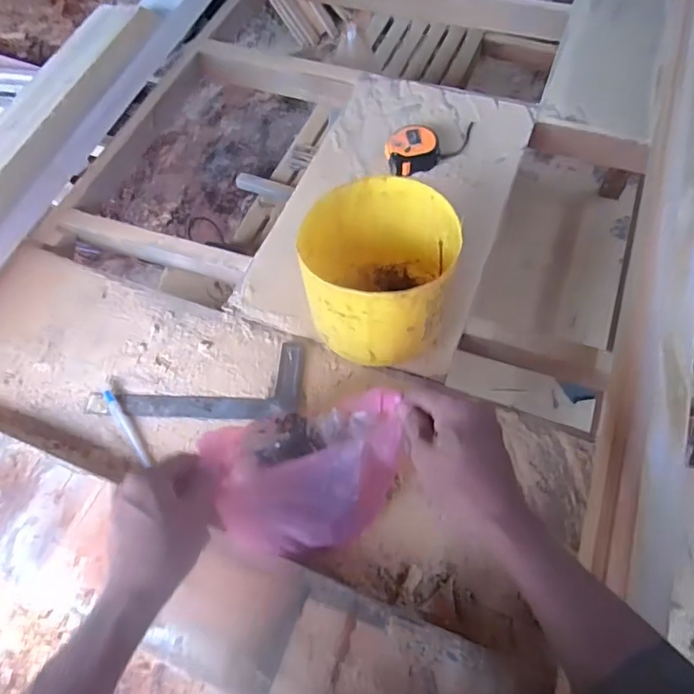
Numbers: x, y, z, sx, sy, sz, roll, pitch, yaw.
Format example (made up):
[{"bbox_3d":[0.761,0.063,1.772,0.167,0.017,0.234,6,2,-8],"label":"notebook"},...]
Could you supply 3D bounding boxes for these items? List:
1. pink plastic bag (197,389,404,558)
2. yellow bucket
[{"bbox_3d":[-0.035,0.113,0.491,0.167,0.099,0.117,-5,60,0],"label":"pink plastic bag"},{"bbox_3d":[0.034,-0.081,0.599,0.155,0.120,0.162,-1,60,2],"label":"yellow bucket"}]

